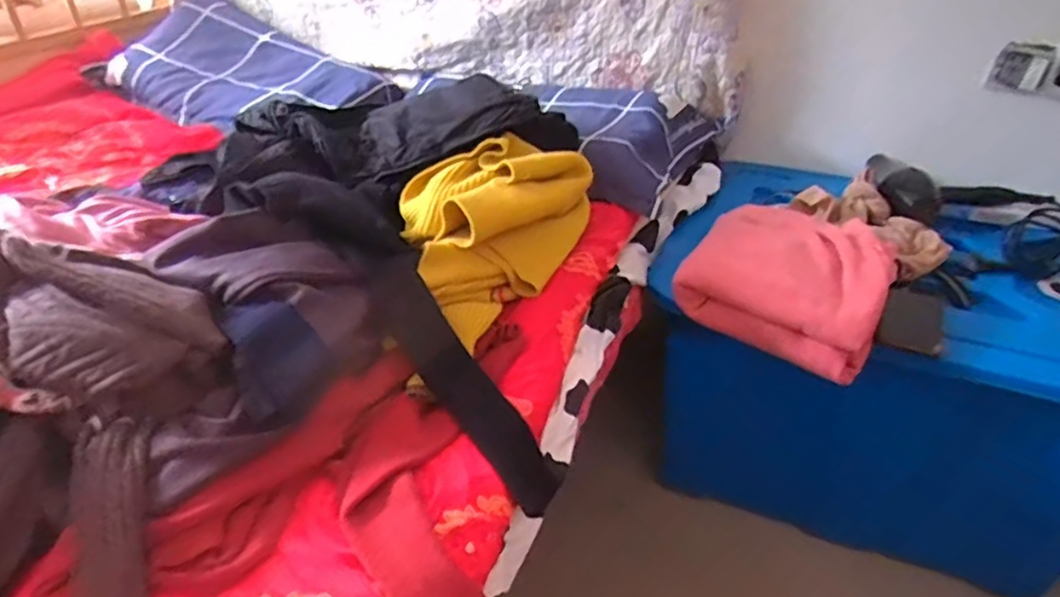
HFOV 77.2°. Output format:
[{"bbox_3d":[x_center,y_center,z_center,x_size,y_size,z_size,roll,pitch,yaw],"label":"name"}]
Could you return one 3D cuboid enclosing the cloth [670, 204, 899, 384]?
[{"bbox_3d":[0.378,-0.033,0.963,0.256,0.100,0.271,20,40,27],"label":"cloth"}]

